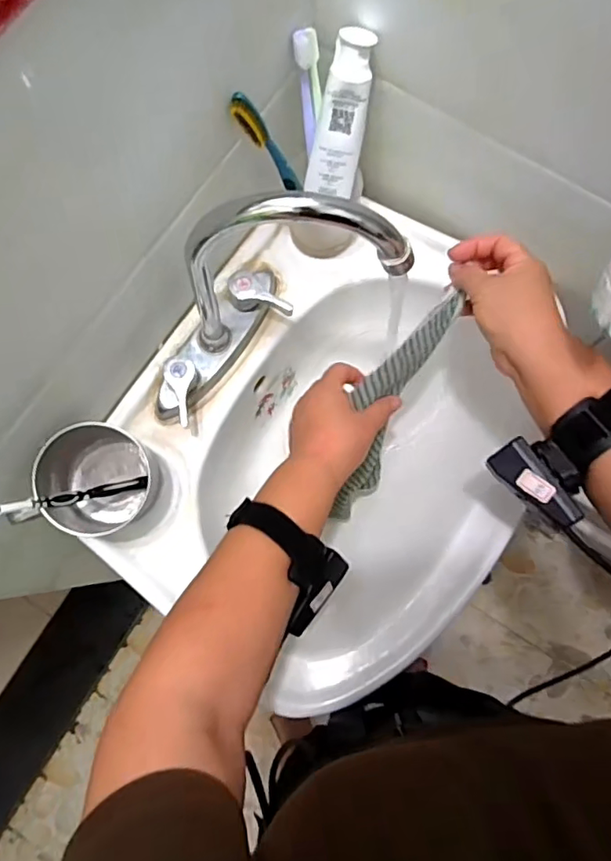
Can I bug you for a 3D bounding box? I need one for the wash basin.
[{"bbox_3d":[0.030,0.002,0.593,0.386,0.152,0.470,36,80,7],"label":"wash basin"}]

